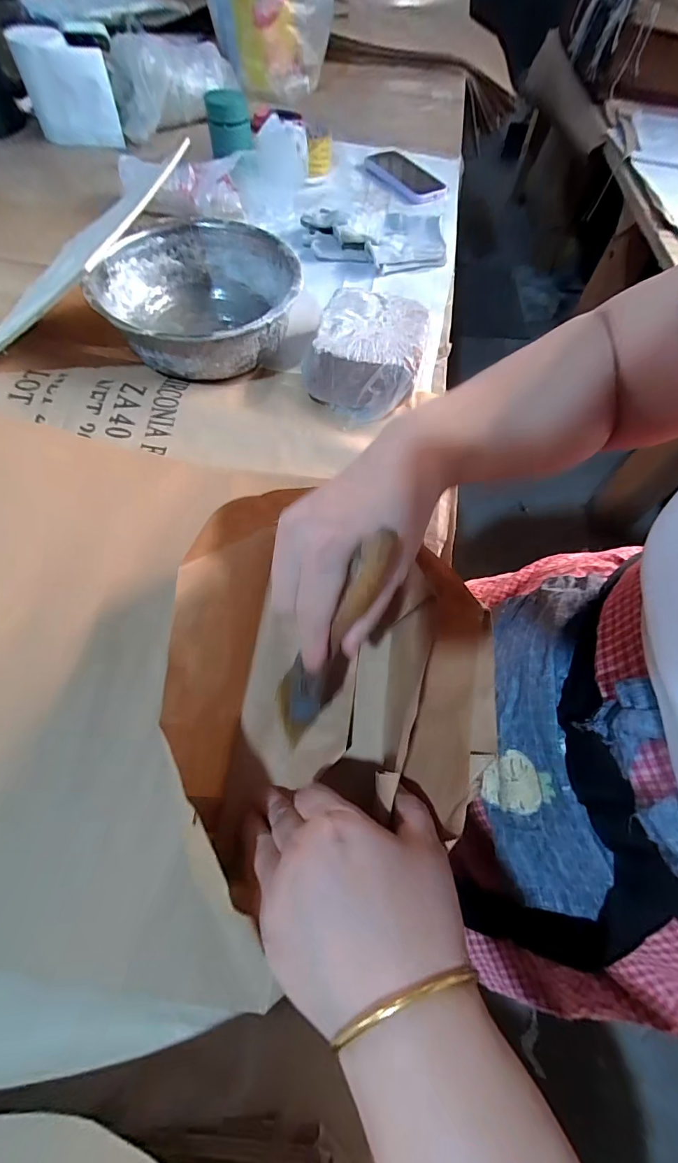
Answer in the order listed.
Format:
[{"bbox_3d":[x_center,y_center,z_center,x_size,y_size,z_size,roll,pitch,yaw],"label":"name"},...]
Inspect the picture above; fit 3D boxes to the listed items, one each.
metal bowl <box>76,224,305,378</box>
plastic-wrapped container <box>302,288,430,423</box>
[{"bbox_3d":[-0.153,-0.311,0.460,0.202,0.069,0.219,2,65,-3],"label":"metal bowl"},{"bbox_3d":[0.035,-0.257,0.451,0.117,0.056,0.154,18,65,4],"label":"plastic-wrapped container"}]

